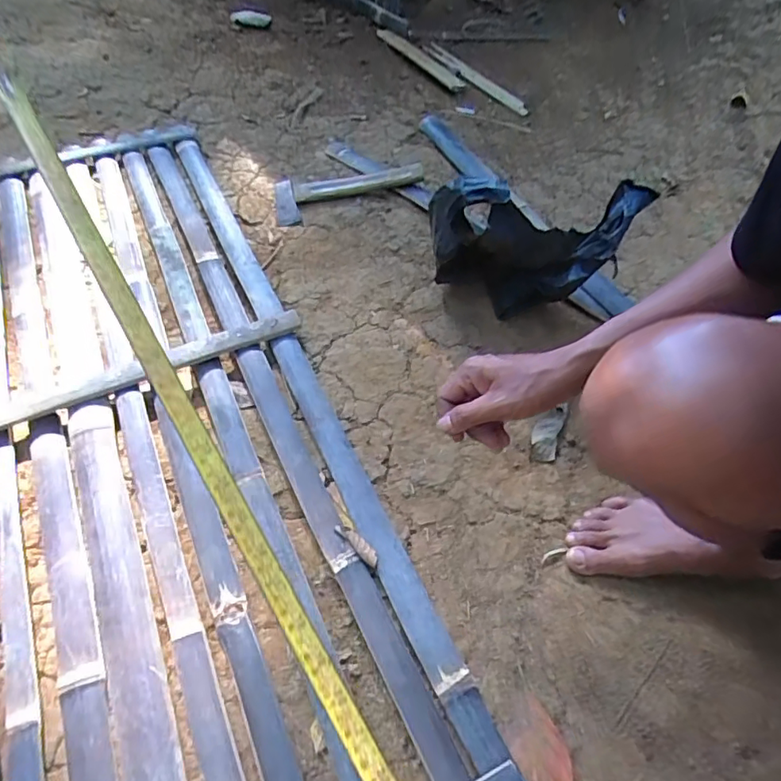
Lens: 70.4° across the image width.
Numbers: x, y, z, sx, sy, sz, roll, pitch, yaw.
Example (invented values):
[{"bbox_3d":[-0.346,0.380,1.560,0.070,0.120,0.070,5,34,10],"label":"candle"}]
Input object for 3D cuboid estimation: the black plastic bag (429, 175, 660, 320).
[{"bbox_3d":[0.187,-0.198,0.764,0.265,0.180,0.109,13,56,7],"label":"black plastic bag"}]

